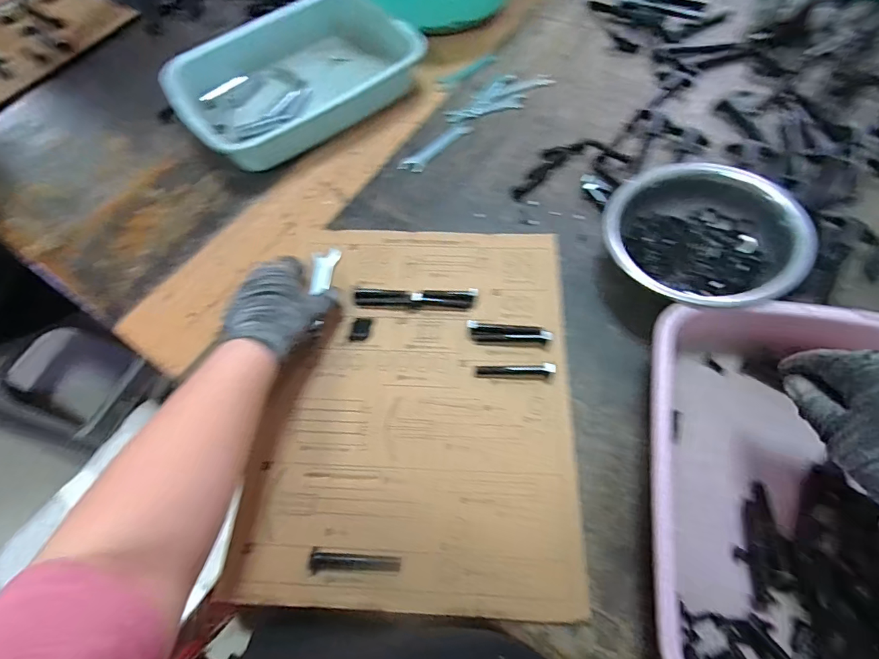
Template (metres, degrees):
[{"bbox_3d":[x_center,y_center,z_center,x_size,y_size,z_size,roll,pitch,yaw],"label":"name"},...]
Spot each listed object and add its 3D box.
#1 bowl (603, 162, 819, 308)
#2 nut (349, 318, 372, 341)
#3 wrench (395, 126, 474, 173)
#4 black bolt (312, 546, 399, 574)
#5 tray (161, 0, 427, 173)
[{"bbox_3d":[0.255,-0.091,0.435,0.169,0.079,0.162,-1,64,2],"label":"bowl"},{"bbox_3d":[-0.083,0.000,0.453,0.017,0.004,0.026,9,65,7],"label":"nut"},{"bbox_3d":[-0.003,-0.242,0.571,0.114,0.004,0.027,-39,68,-15],"label":"wrench"},{"bbox_3d":[-0.069,0.192,0.351,0.073,0.012,0.016,2,64,4],"label":"black bolt"},{"bbox_3d":[-0.194,-0.348,0.593,0.310,0.071,0.205,-34,67,-13],"label":"tray"}]

